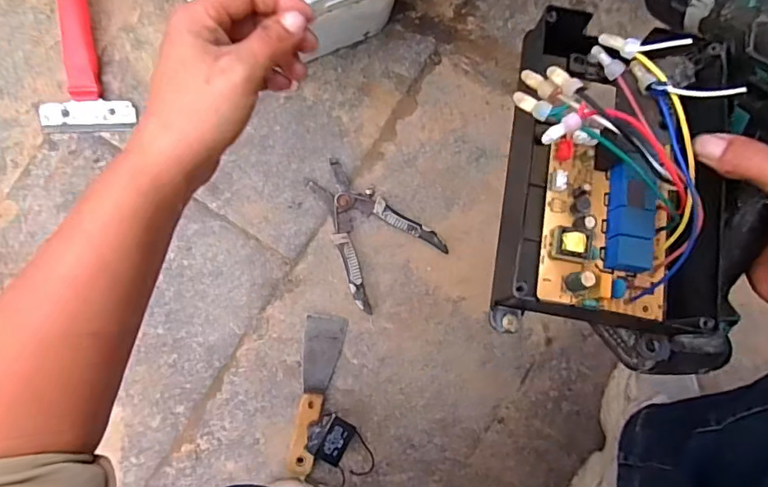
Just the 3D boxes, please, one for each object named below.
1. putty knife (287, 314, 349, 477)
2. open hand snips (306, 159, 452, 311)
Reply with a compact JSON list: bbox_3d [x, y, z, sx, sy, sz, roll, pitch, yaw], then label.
[{"bbox_3d":[-0.083,0.172,0.586,0.044,0.020,0.177,12,91,-5],"label":"putty knife"},{"bbox_3d":[-0.026,-0.016,0.582,0.116,0.011,0.157,-43,94,-2],"label":"open hand snips"}]

